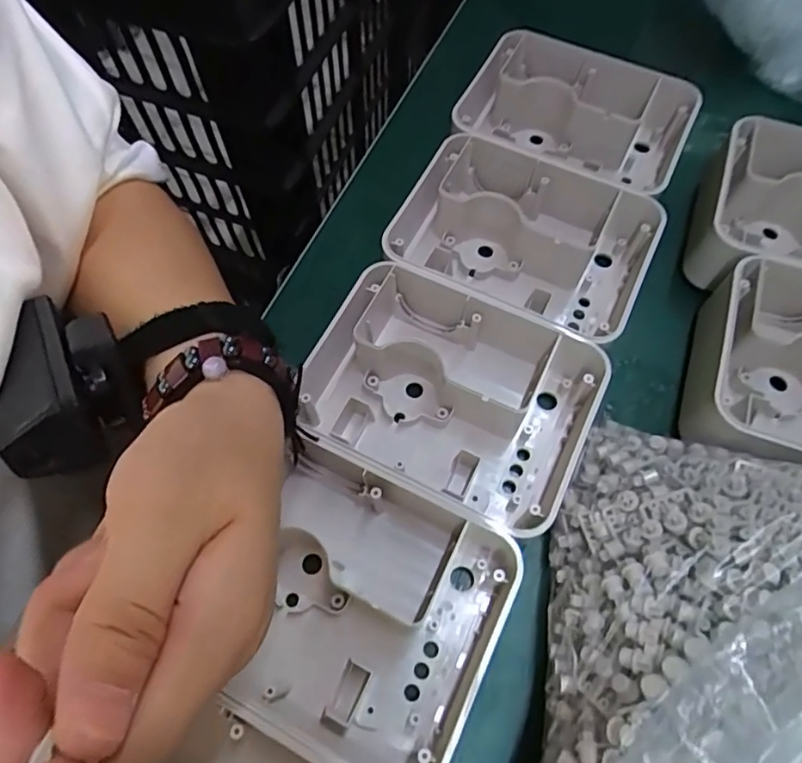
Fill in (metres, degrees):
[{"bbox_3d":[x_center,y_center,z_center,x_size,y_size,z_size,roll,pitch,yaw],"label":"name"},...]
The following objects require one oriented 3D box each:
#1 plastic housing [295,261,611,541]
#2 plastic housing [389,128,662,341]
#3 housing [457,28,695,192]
[{"bbox_3d":[0.021,0.004,0.265,0.140,0.037,0.095,22,67,10],"label":"plastic housing"},{"bbox_3d":[0.059,-0.074,0.300,0.140,0.039,0.098,25,68,11],"label":"plastic housing"},{"bbox_3d":[0.103,-0.154,0.340,0.130,0.050,0.105,22,67,10],"label":"housing"}]

